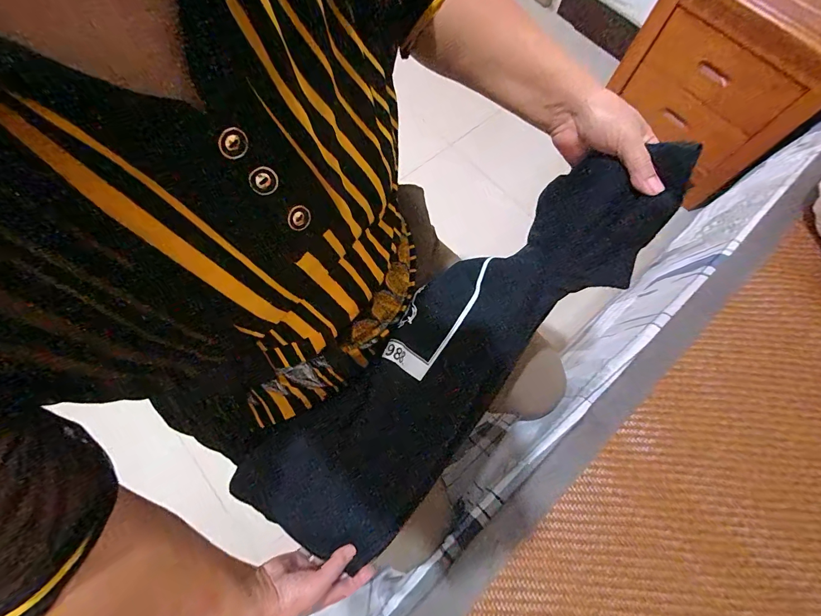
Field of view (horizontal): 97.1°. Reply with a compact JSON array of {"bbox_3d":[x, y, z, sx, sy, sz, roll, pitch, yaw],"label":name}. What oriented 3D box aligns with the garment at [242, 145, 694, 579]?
[{"bbox_3d":[0.047,0.066,0.414,0.570,0.112,0.168,-46,74,7],"label":"garment"}]

